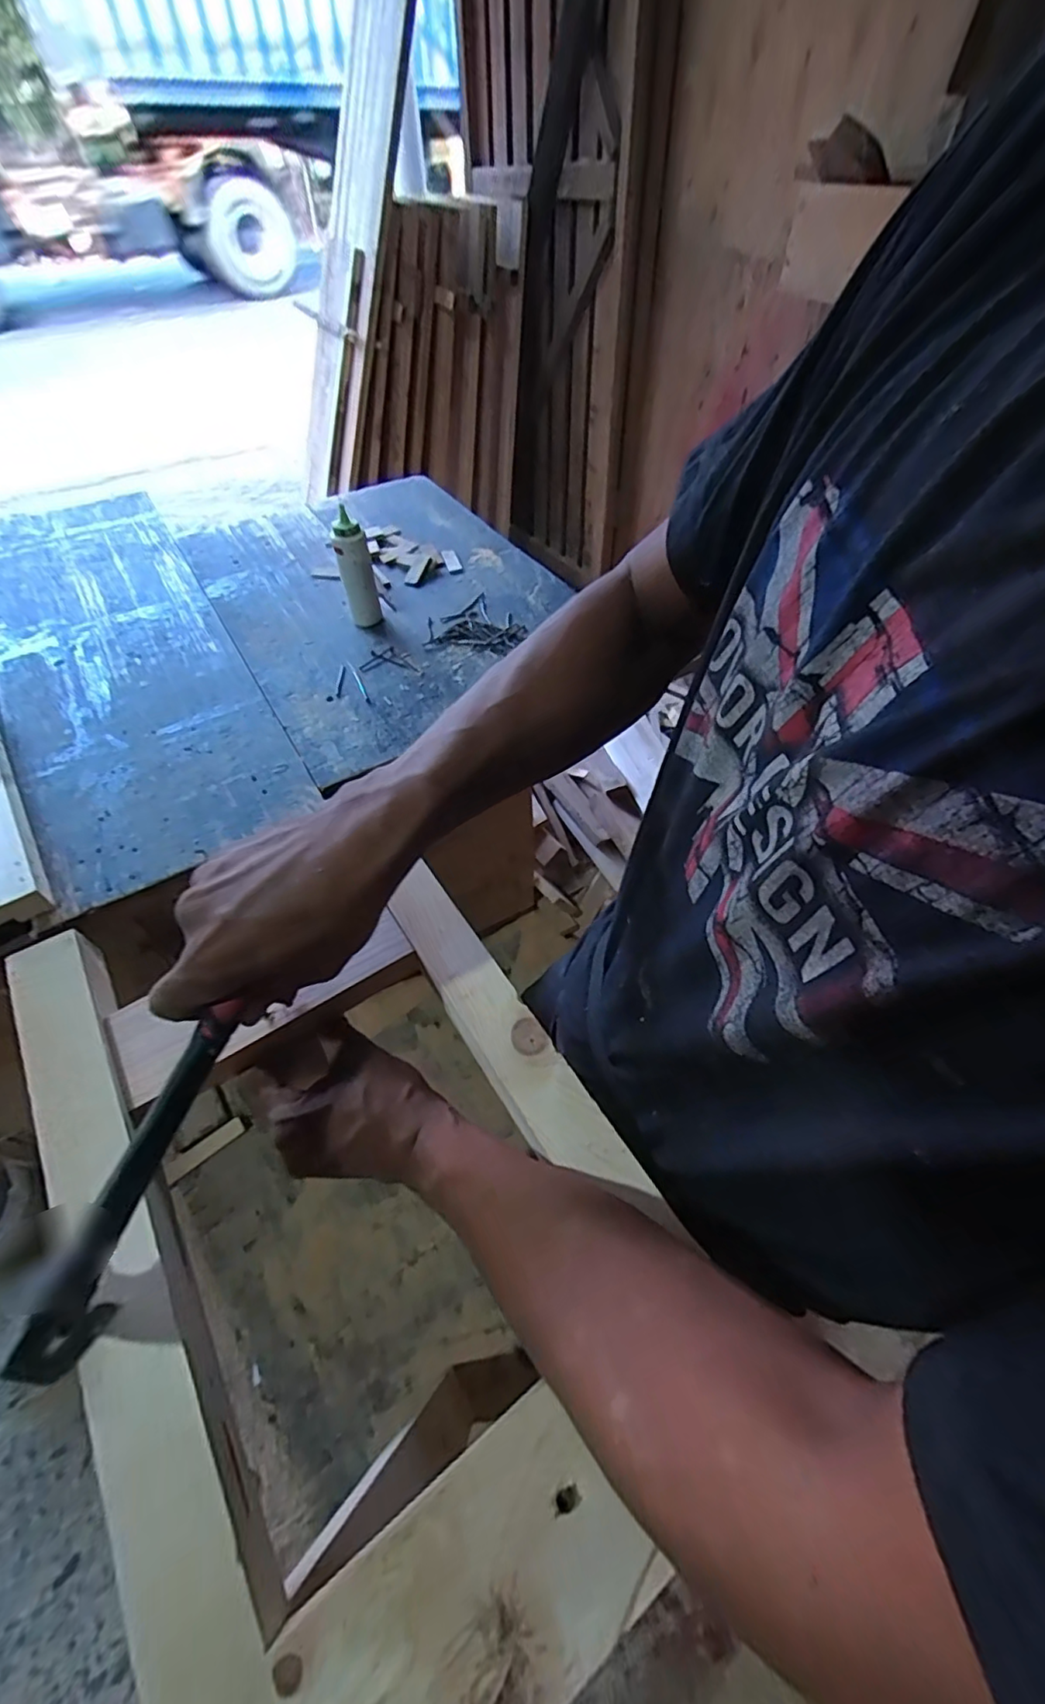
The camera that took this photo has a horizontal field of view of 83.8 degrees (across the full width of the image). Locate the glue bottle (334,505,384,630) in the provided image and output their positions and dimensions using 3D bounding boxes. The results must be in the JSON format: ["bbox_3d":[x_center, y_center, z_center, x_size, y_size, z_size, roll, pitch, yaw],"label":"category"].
[{"bbox_3d":[-0.270,-0.450,0.951,0.055,0.174,0.045,-12,51,-8],"label":"glue bottle"}]

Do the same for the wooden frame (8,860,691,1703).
[{"bbox_3d":[-0.096,0.162,0.310,0.256,0.029,0.411,-29,62,-19],"label":"wooden frame"}]

